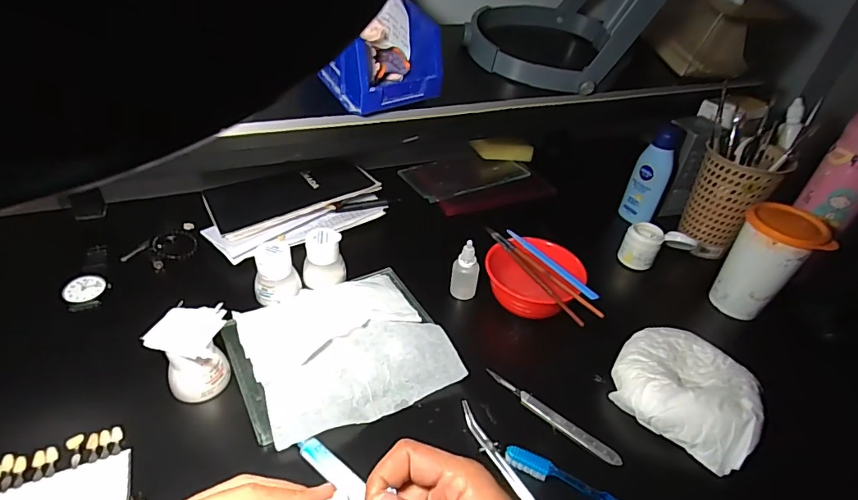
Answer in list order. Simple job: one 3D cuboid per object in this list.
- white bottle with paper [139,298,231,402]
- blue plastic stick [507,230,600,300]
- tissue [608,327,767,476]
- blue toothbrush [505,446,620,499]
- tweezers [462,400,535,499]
[{"bbox_3d":[-0.212,0.096,0.419,0.064,0.073,0.066,-16,44,-24],"label":"white bottle with paper"},{"bbox_3d":[0.137,0.014,0.523,0.010,0.005,0.135,-21,47,-28],"label":"blue plastic stick"},{"bbox_3d":[0.248,0.130,0.439,0.124,0.040,0.109,31,46,27],"label":"tissue"},{"bbox_3d":[0.150,0.202,0.361,0.186,0.017,0.012,20,42,17],"label":"blue toothbrush"},{"bbox_3d":[0.067,0.182,0.376,0.014,0.008,0.138,-20,46,-27],"label":"tweezers"}]

